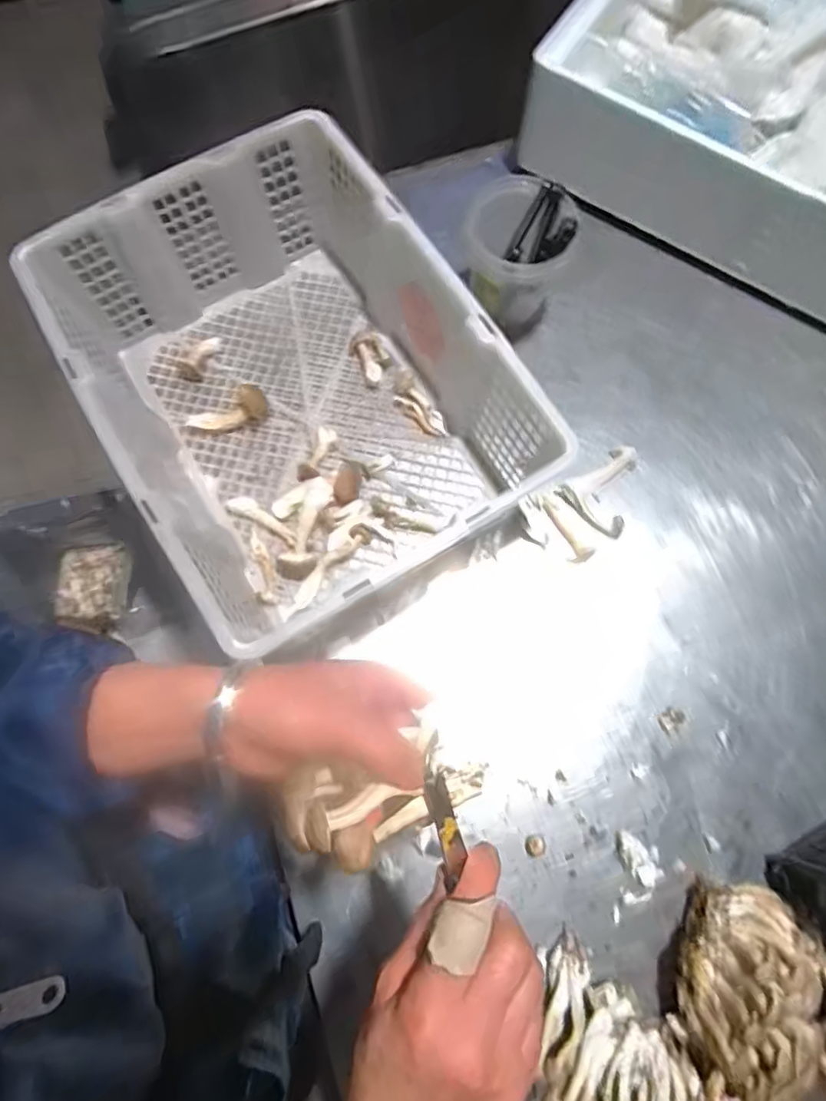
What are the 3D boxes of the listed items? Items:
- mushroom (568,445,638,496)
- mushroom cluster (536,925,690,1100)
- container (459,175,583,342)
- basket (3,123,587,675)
[{"bbox_3d":[0.222,-0.091,0.693,0.081,0.019,0.029,-33,76,1],"label":"mushroom"},{"bbox_3d":[0.150,0.425,0.498,0.118,0.079,0.141,-42,78,-10],"label":"mushroom cluster"},{"bbox_3d":[0.114,-0.320,0.689,0.110,0.140,0.114,0,74,1],"label":"container"},{"bbox_3d":[-0.118,-0.165,0.626,0.362,0.155,0.477,-30,76,-8],"label":"basket"}]

